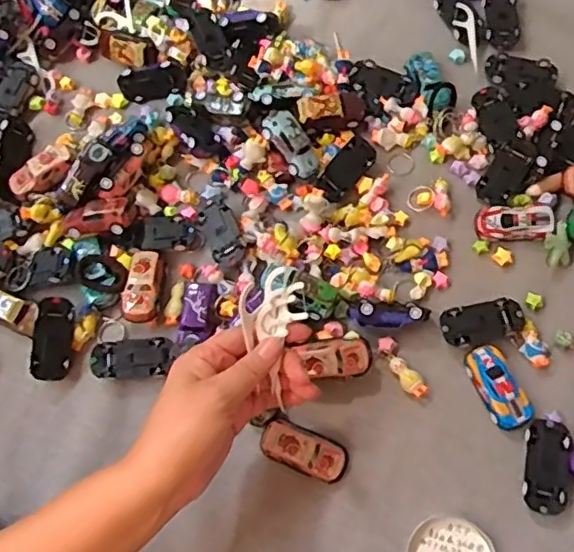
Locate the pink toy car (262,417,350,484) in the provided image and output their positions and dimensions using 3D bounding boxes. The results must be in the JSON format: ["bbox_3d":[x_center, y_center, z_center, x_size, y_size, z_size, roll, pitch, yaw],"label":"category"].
[{"bbox_3d":[0.013,0.130,0.446,0.064,0.021,0.031,23,72,10],"label":"pink toy car"}]

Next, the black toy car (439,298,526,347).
[{"bbox_3d":[0.157,0.038,0.478,0.066,0.016,0.031,-8,70,-1],"label":"black toy car"}]

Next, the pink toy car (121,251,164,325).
[{"bbox_3d":[-0.118,0.009,0.487,0.027,0.015,0.060,4,70,3],"label":"pink toy car"}]

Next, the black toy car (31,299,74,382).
[{"bbox_3d":[-0.187,0.051,0.478,0.026,0.018,0.065,3,83,3],"label":"black toy car"}]

